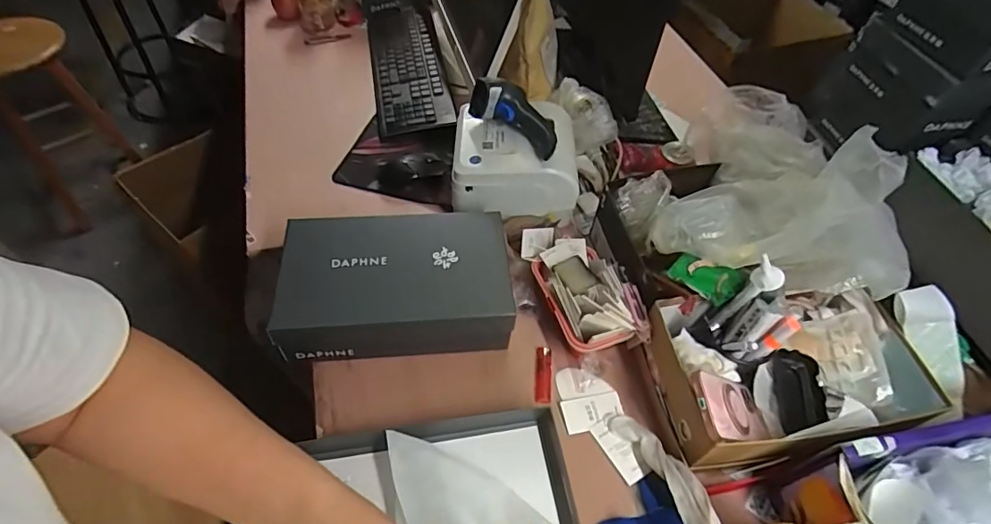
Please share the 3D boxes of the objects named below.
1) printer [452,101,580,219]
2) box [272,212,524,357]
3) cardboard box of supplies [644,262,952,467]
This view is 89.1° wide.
[{"bbox_3d":[0.031,-0.165,0.803,0.193,0.093,0.163,1,53,-3],"label":"printer"},{"bbox_3d":[-0.134,0.029,0.695,0.299,0.098,0.174,-3,53,-5],"label":"box"},{"bbox_3d":[0.352,0.119,0.600,0.298,0.111,0.197,-6,53,-8],"label":"cardboard box of supplies"}]

